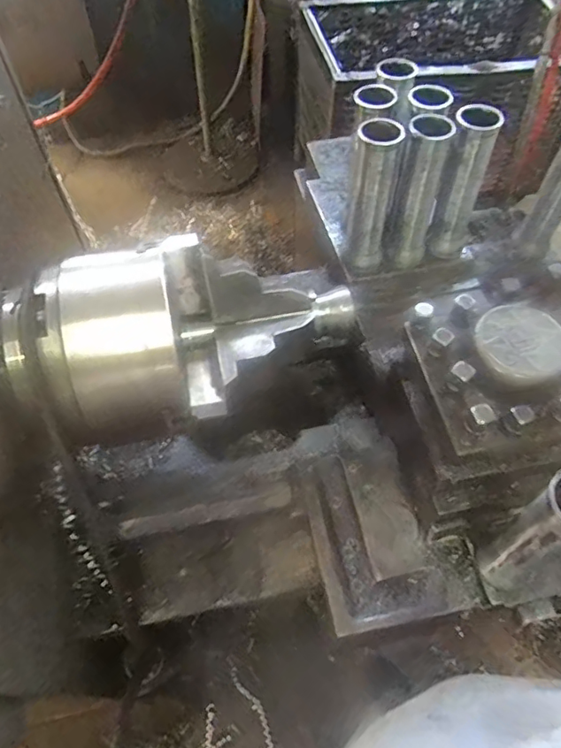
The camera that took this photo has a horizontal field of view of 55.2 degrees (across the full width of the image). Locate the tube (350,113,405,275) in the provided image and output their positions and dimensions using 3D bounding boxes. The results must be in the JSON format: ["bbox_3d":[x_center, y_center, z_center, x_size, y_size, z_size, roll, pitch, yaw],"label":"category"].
[{"bbox_3d":[0.116,-0.218,0.671,0.050,0.182,0.058,12,58,8],"label":"tube"}]

